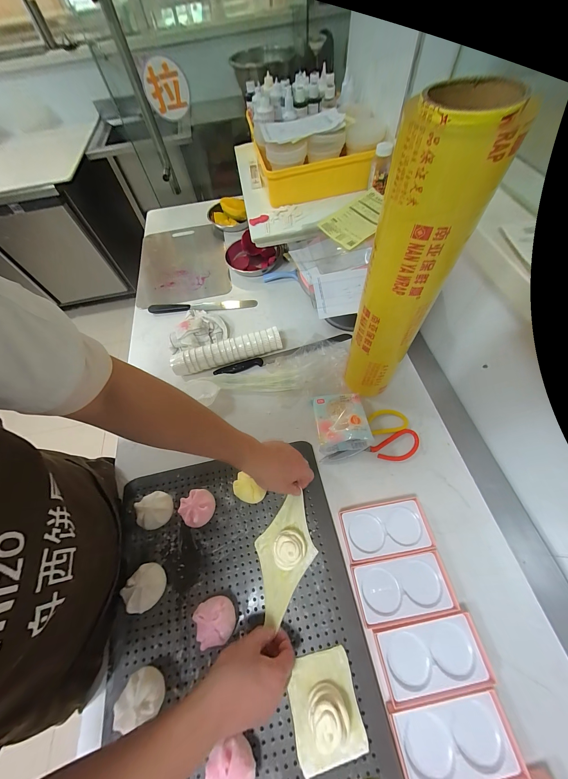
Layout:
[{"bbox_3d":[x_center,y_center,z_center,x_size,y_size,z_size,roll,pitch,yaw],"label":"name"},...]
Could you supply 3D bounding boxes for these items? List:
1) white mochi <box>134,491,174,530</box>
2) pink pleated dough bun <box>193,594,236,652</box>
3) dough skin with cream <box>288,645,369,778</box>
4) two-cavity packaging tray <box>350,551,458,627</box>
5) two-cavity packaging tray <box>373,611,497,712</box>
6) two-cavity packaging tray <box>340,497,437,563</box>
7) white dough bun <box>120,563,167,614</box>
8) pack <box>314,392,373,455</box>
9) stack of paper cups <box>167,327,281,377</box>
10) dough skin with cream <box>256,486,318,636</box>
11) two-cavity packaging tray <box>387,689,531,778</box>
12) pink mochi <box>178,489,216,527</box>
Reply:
[{"bbox_3d":[-0.245,0.231,0.498,0.060,0.050,0.059,-2,61,3],"label":"white mochi"},{"bbox_3d":[-0.104,0.361,0.408,0.058,0.045,0.056,-2,61,3],"label":"pink pleated dough bun"},{"bbox_3d":[0.057,0.443,0.353,0.093,0.047,0.111,-13,61,-3],"label":"dough skin with cream"},{"bbox_3d":[0.194,0.325,0.426,0.147,0.021,0.081,-10,61,-2],"label":"two-cavity packaging tray"},{"bbox_3d":[0.218,0.394,0.386,0.146,0.024,0.084,-11,61,-3],"label":"two-cavity packaging tray"},{"bbox_3d":[0.183,0.253,0.471,0.149,0.024,0.082,-10,61,-2],"label":"two-cavity packaging tray"},{"bbox_3d":[-0.231,0.335,0.440,0.058,0.045,0.065,25,66,16],"label":"white dough bun"},{"bbox_3d":[0.121,0.065,0.558,0.105,0.056,0.127,-8,61,-1],"label":"pack"},{"bbox_3d":[-0.146,-0.096,0.669,0.280,0.057,0.055,-15,62,-5],"label":"stack of paper cups"},{"bbox_3d":[0.000,0.279,0.445,0.093,0.043,0.170,31,67,18],"label":"dough skin with cream"},{"bbox_3d":[0.228,0.467,0.346,0.152,0.024,0.083,-9,61,-1],"label":"two-cavity packaging tray"},{"bbox_3d":[-0.162,0.224,0.496,0.061,0.046,0.060,-2,61,3],"label":"pink mochi"}]

